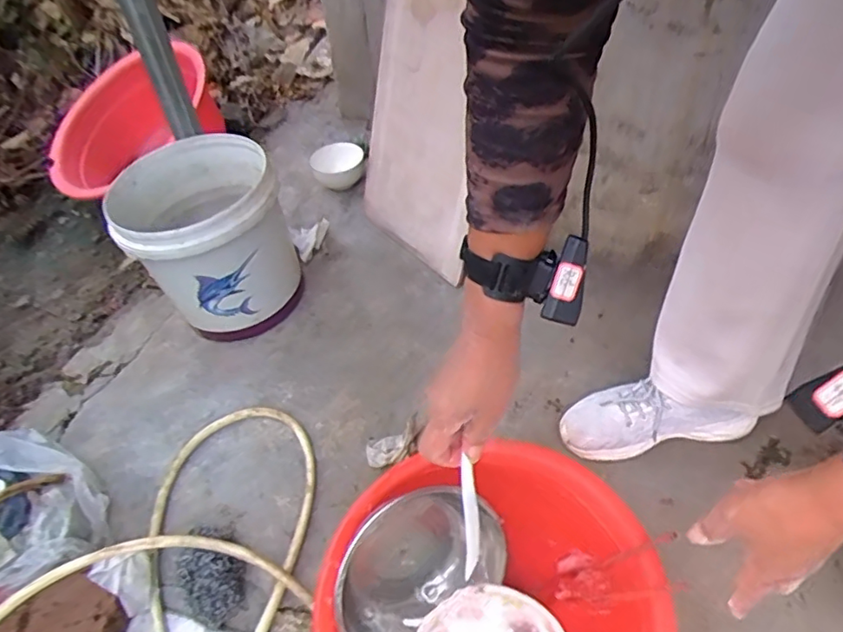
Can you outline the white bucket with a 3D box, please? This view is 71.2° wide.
[{"bbox_3d":[-0.353,-0.122,1.013,0.241,0.267,0.269,-24,50,-14],"label":"white bucket"}]

